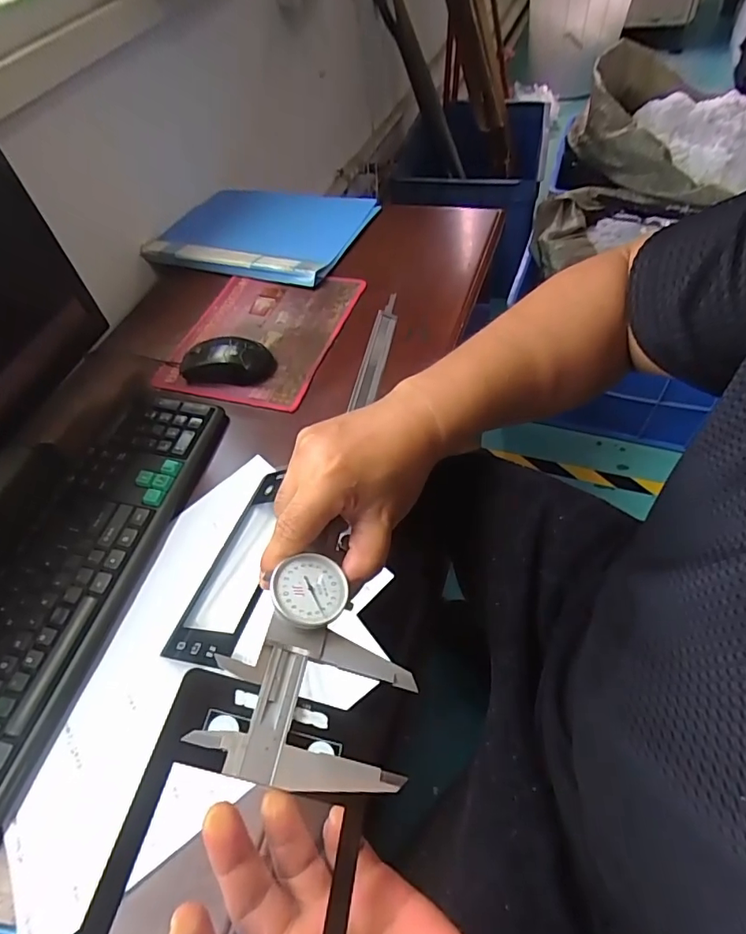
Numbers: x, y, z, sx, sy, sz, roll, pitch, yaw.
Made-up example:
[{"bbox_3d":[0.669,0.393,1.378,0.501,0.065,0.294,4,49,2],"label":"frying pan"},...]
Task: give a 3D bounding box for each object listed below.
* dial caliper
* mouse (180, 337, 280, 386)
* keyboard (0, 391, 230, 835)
[{"bbox_3d":[0.002,0.003,0.375,0.096,0.019,0.404,21,44,-6],"label":"dial caliper"},{"bbox_3d":[-0.182,-0.133,0.641,0.117,0.036,0.056,-4,54,4],"label":"mouse"},{"bbox_3d":[-0.293,0.092,0.494,0.146,0.022,0.431,8,54,11],"label":"keyboard"}]

